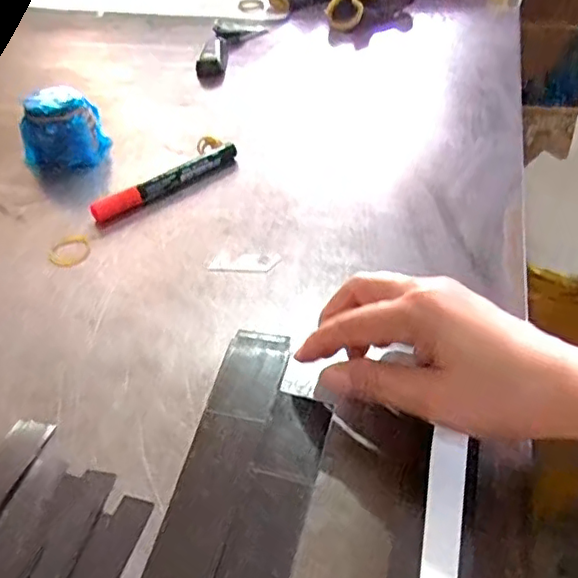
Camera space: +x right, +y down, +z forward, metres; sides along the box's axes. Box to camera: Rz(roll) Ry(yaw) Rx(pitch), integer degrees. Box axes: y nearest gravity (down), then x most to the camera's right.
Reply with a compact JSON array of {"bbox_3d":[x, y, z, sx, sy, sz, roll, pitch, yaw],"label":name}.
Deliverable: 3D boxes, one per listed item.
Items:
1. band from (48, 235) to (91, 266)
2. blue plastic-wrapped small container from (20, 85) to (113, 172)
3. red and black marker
[{"bbox_3d":[-0.160,-0.028,0.442,0.029,0.004,0.035,-18,43,-16],"label":"band"},{"bbox_3d":[-0.199,-0.141,0.536,0.063,0.057,0.065,-3,41,1],"label":"blue plastic-wrapped small container"},{"bbox_3d":[-0.097,-0.088,0.496,0.135,0.015,0.023,-34,49,-30],"label":"red and black marker"}]

